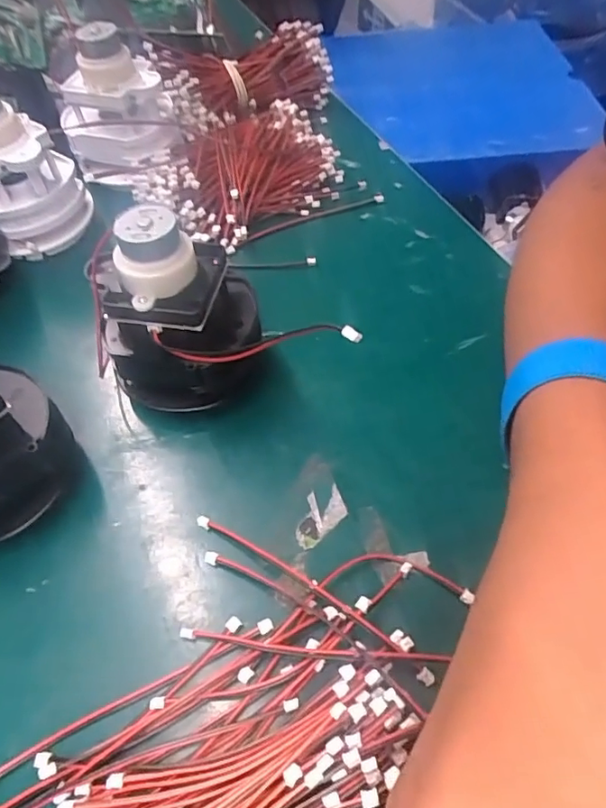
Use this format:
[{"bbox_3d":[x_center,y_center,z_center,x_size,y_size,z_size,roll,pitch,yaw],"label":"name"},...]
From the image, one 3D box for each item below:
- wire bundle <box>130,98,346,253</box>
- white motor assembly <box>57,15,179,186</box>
[{"bbox_3d":[-0.033,-0.144,0.341,0.124,0.031,0.079,-36,60,-21],"label":"wire bundle"},{"bbox_3d":[-0.111,-0.180,0.321,0.068,0.065,0.065,-16,55,-9],"label":"white motor assembly"}]

